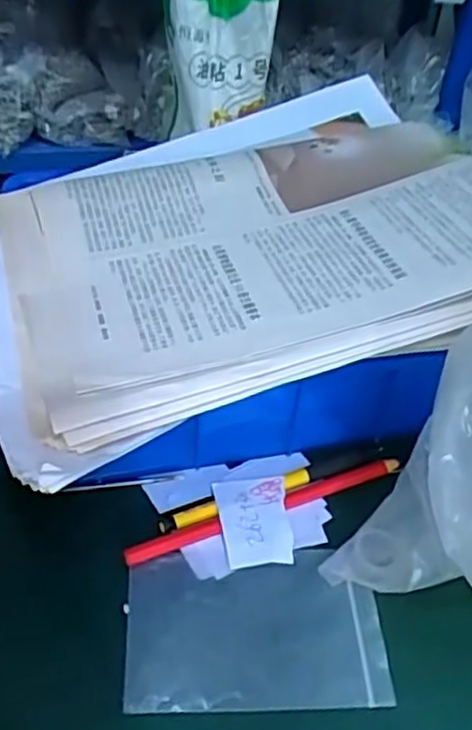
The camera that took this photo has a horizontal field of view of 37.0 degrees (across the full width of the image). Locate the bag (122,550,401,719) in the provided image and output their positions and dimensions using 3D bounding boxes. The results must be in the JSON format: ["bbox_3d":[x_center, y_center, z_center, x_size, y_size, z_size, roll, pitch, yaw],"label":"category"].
[{"bbox_3d":[0.009,0.130,0.348,0.124,0.005,0.076,0,45,-3],"label":"bag"}]

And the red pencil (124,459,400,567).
[{"bbox_3d":[0.019,0.078,0.392,0.166,0.008,0.010,-16,48,-18],"label":"red pencil"}]

